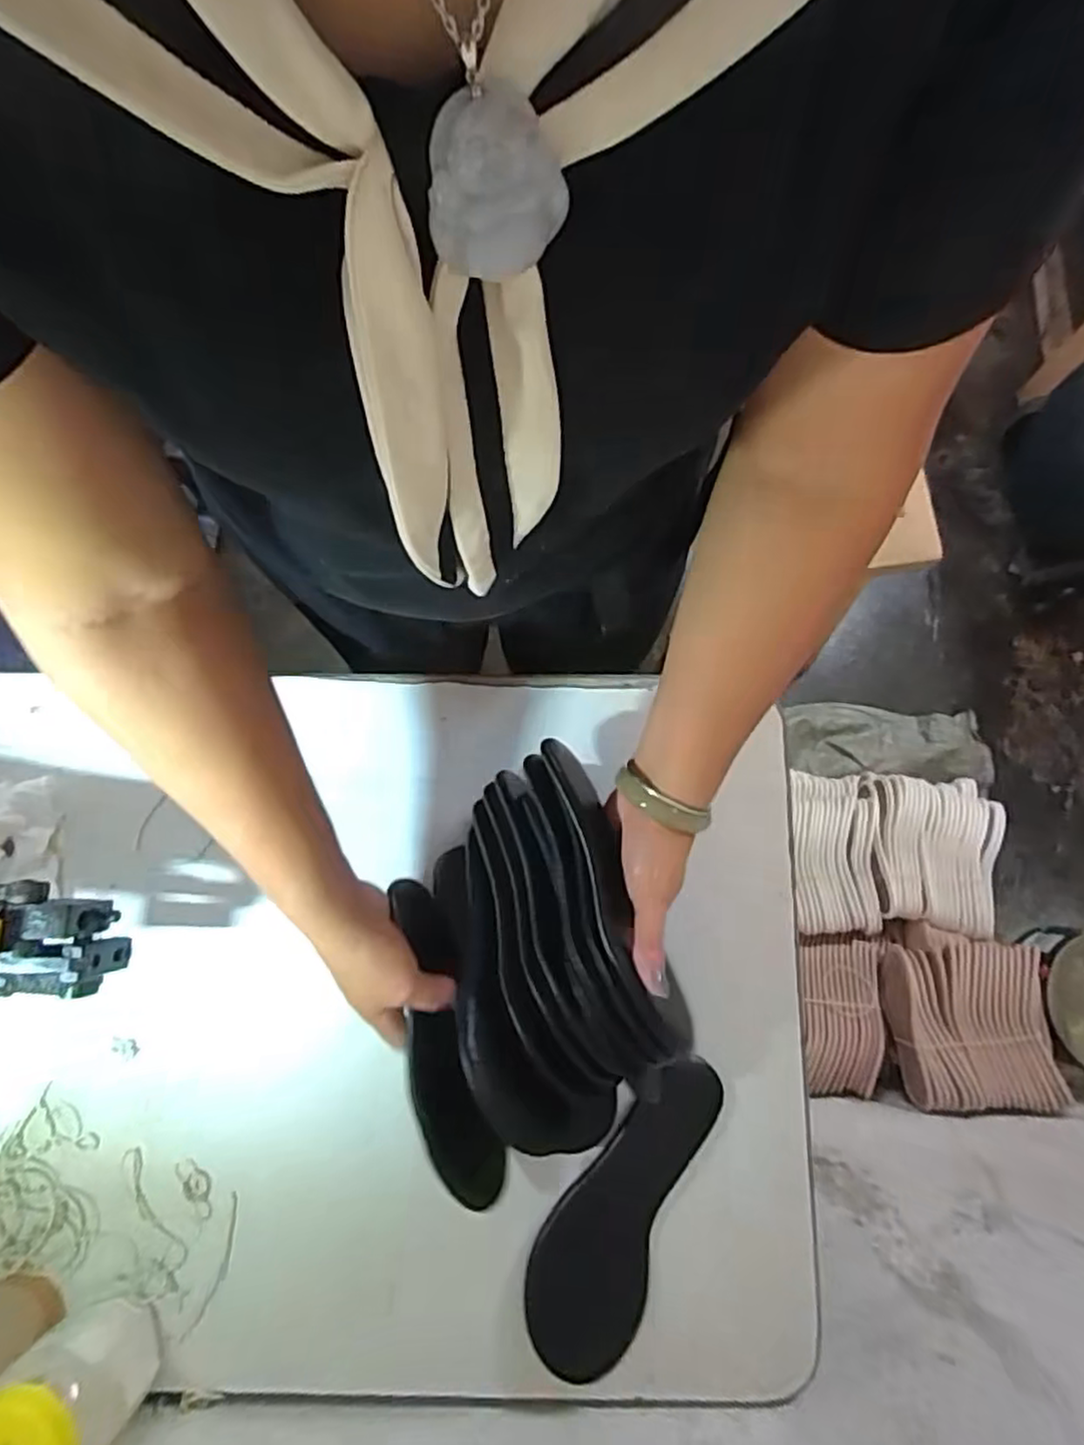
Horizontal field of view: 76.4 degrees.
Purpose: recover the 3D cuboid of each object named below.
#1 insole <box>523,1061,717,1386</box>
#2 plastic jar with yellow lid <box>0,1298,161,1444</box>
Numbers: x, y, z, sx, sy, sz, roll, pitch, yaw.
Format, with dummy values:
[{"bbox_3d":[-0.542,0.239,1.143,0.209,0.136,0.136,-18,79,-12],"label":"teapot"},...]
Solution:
[{"bbox_3d":[0.056,0.354,0.505,0.084,0.011,0.219,24,80,4],"label":"insole"},{"bbox_3d":[-0.308,0.435,0.438,0.069,0.107,0.069,-14,80,-3],"label":"plastic jar with yellow lid"}]

